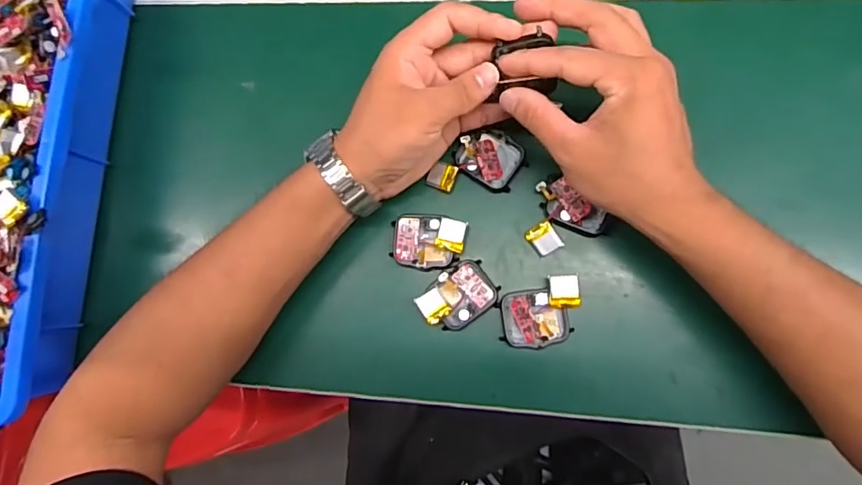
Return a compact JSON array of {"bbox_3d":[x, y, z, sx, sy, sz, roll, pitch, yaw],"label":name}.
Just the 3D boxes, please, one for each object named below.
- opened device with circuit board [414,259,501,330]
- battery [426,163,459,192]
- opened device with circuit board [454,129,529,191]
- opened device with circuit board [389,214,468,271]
[{"bbox_3d":[0.019,0.037,0.349,0.050,0.023,0.036,-39,83,4],"label":"opened device with circuit board"},{"bbox_3d":[0.007,-0.047,0.361,0.020,0.004,0.018,23,109,20],"label":"battery"},{"bbox_3d":[0.043,-0.061,0.359,0.045,0.010,0.039,36,92,7],"label":"opened device with circuit board"},{"bbox_3d":[-0.002,0.000,0.357,0.050,0.018,0.037,6,88,7],"label":"opened device with circuit board"}]

